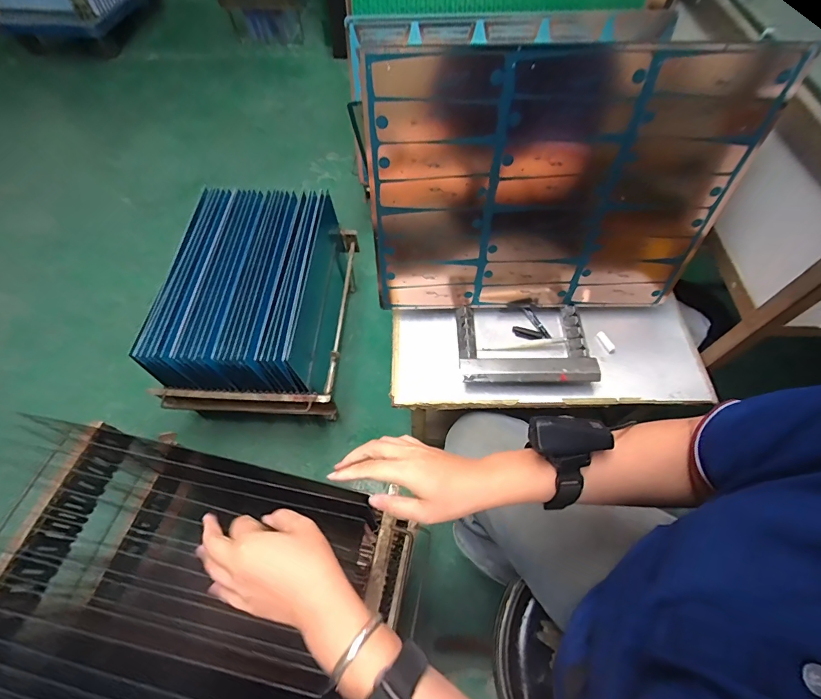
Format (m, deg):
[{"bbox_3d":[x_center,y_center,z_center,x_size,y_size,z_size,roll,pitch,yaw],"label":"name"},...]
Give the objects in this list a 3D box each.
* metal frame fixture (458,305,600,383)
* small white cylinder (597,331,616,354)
[{"bbox_3d":[0.172,-0.009,0.612,0.193,0.024,0.131,1,60,0],"label":"metal frame fixture"},{"bbox_3d":[0.304,-0.011,0.631,0.013,0.007,0.038,-21,65,-13],"label":"small white cylinder"}]

